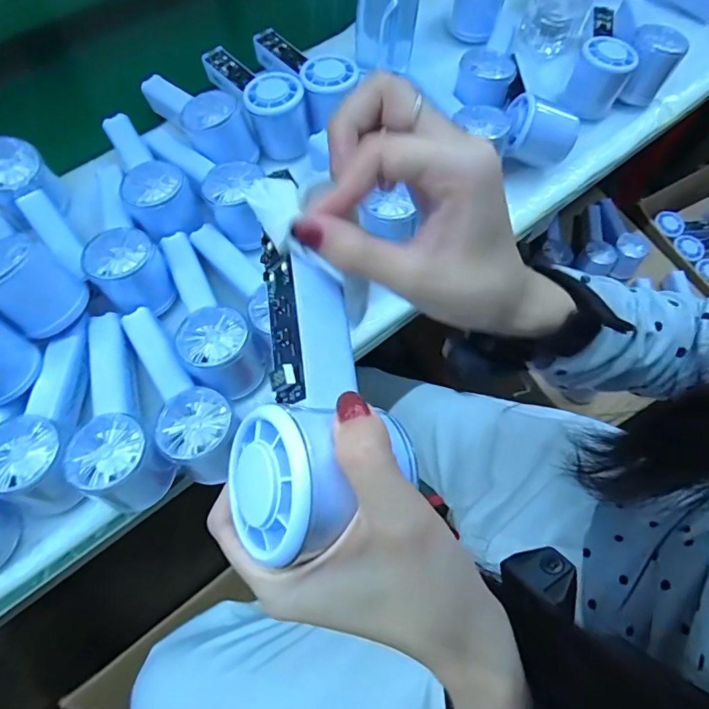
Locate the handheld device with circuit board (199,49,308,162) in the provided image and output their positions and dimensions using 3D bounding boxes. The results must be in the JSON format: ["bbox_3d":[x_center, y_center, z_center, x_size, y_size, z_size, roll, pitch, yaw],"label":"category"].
[{"bbox_3d":[-0.103,-0.274,0.471,0.057,0.058,0.152,-30,72,-13],"label":"handheld device with circuit board"}]

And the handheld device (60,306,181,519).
[{"bbox_3d":[-0.185,0.039,0.345,0.056,0.049,0.153,-23,71,-11],"label":"handheld device"}]

